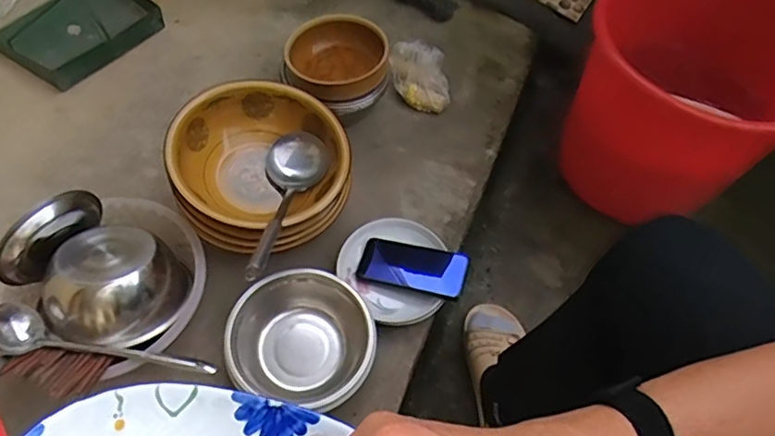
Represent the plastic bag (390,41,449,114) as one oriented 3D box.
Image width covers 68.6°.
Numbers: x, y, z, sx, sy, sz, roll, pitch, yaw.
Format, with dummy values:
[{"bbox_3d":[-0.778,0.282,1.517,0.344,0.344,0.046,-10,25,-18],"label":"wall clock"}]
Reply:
[{"bbox_3d":[0.062,-0.266,1.065,0.110,0.086,0.109,-1,59,-2],"label":"plastic bag"}]

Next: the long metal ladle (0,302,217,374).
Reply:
[{"bbox_3d":[-0.354,0.165,0.694,0.263,0.062,0.062,14,59,7],"label":"long metal ladle"}]

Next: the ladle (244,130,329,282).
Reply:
[{"bbox_3d":[-0.145,-0.031,0.812,0.097,0.065,0.235,6,42,2],"label":"ladle"}]

